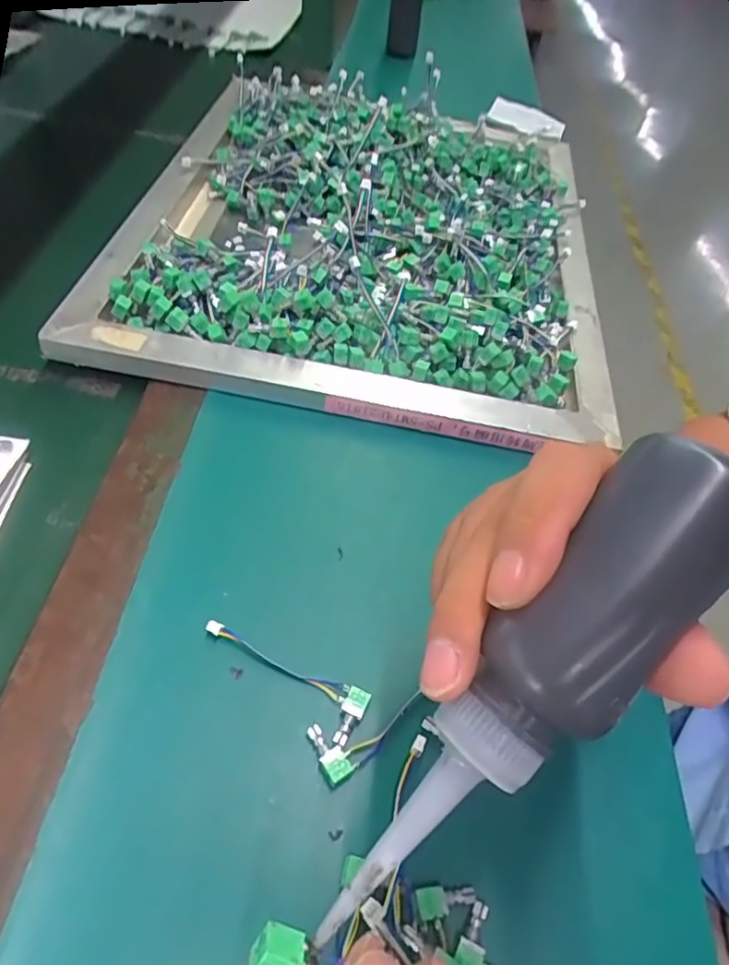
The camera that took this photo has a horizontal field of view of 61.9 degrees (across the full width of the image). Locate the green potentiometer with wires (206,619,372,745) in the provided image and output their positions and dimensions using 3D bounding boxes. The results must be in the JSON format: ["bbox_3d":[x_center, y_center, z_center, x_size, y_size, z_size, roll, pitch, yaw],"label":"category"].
[{"bbox_3d":[-0.040,0.096,0.319,0.094,0.006,0.028,33,55,17],"label":"green potentiometer with wires"}]

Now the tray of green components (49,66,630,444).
[{"bbox_3d":[0.015,-0.267,0.598,0.415,0.059,0.542,12,48,-2],"label":"tray of green components"}]

